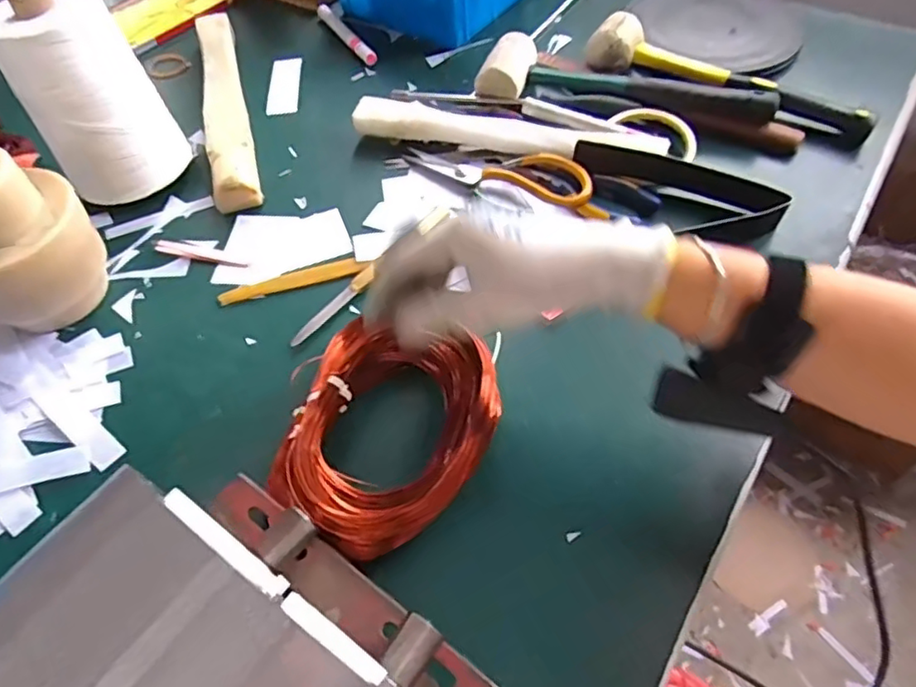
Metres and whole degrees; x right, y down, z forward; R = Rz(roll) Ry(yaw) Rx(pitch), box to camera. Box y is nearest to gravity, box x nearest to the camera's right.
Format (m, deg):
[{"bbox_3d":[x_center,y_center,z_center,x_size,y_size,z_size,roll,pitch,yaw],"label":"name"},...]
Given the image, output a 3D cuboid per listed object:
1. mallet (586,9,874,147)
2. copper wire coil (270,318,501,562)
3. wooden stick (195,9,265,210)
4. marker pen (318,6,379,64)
[{"bbox_3d":[0.265,-0.262,0.599,0.273,0.051,0.050,23,59,17],"label":"mallet"},{"bbox_3d":[-0.047,0.059,0.401,0.119,0.046,0.153,22,58,17],"label":"copper wire coil"},{"bbox_3d":[-0.247,-0.258,0.641,0.041,0.026,0.336,-15,56,-9],"label":"wooden stick"},{"bbox_3d":[-0.136,-0.374,0.729,0.015,0.013,0.143,-26,58,-16],"label":"marker pen"}]

